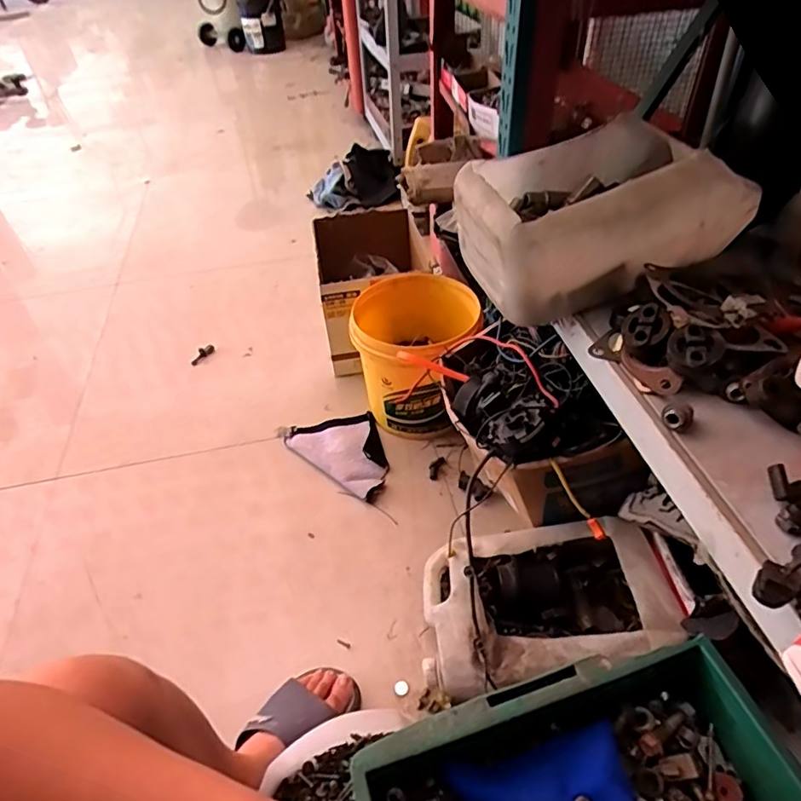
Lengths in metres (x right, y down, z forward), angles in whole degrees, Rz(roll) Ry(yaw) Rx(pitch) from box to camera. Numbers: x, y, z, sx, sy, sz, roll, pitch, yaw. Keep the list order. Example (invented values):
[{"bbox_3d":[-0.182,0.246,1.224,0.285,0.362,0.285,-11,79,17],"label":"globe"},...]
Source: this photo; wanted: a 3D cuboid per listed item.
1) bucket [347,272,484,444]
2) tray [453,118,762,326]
[{"bbox_3d":[0.038,-0.080,1.146,0.253,0.250,0.258,-2,44,2],"label":"bucket"},{"bbox_3d":[0.254,-0.255,0.751,0.339,0.145,0.246,-16,45,-12],"label":"tray"}]

